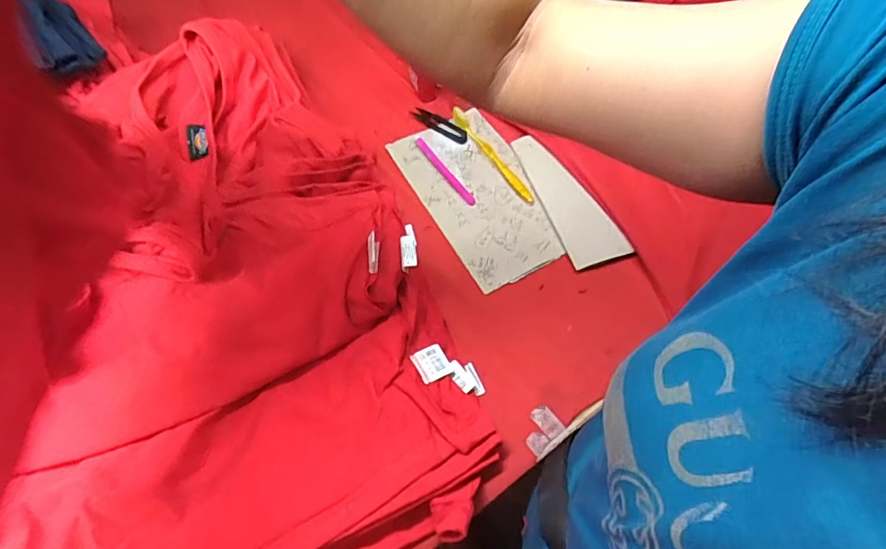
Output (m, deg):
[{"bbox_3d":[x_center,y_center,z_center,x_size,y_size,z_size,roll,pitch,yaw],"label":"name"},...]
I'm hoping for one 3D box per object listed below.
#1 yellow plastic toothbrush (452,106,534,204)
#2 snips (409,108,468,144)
[{"bbox_3d":[0.060,-0.154,0.631,0.015,0.015,0.171,-29,62,-14],"label":"yellow plastic toothbrush"},{"bbox_3d":[-0.005,-0.201,0.664,0.090,0.011,0.018,34,66,20],"label":"snips"}]

